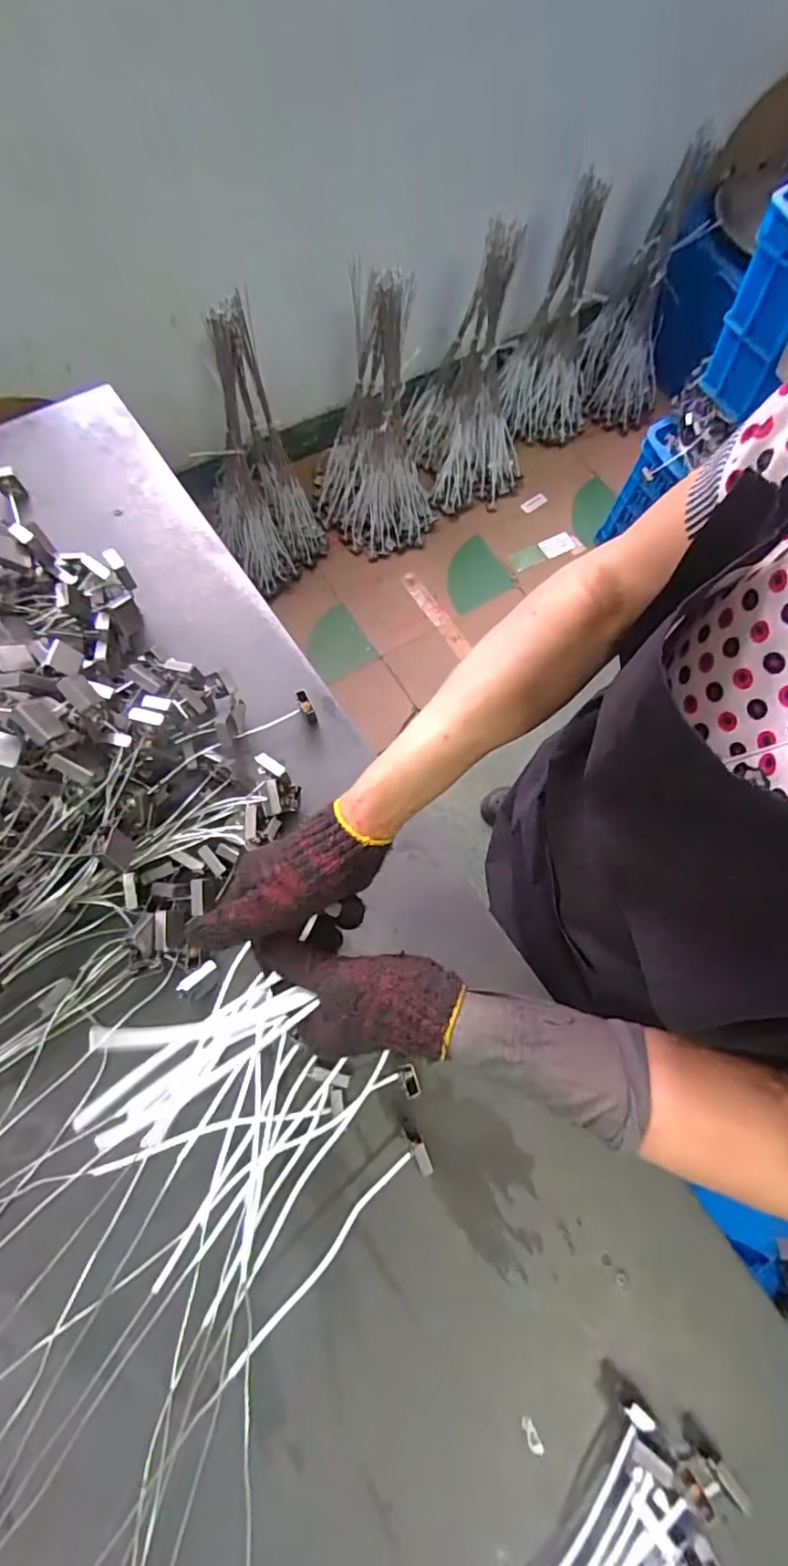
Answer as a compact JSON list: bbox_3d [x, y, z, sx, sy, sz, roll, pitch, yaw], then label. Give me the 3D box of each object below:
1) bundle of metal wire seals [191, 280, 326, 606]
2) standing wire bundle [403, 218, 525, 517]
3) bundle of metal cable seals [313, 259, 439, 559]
[{"bbox_3d":[-0.309,-0.749,1.295,0.252,0.567,0.333,-12,73,-7],"label":"bundle of metal wire seals"},{"bbox_3d":[0.221,-1.008,1.424,0.297,0.617,0.250,-15,73,-8],"label":"standing wire bundle"},{"bbox_3d":[-0.044,-0.882,1.364,0.320,0.611,0.307,-5,72,-5],"label":"bundle of metal cable seals"}]

